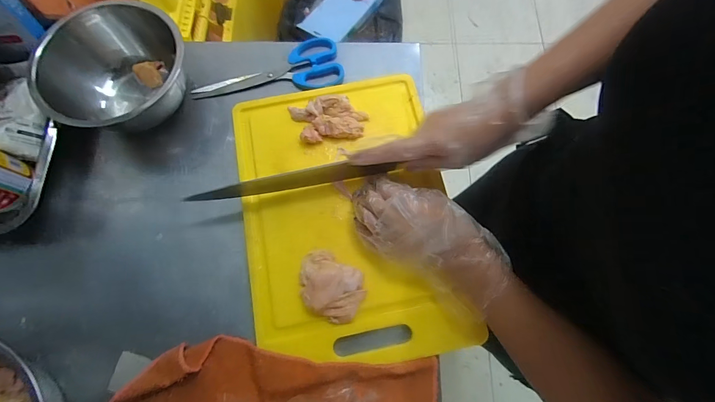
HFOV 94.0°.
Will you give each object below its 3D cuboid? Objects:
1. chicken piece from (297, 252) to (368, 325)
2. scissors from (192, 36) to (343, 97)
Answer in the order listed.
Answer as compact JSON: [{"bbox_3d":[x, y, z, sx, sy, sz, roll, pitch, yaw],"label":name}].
[{"bbox_3d":[-0.031,0.092,0.363,0.077,0.027,0.061,29,75,8],"label":"chicken piece"},{"bbox_3d":[-0.124,-0.181,0.465,0.202,0.013,0.078,-8,73,-3],"label":"scissors"}]

